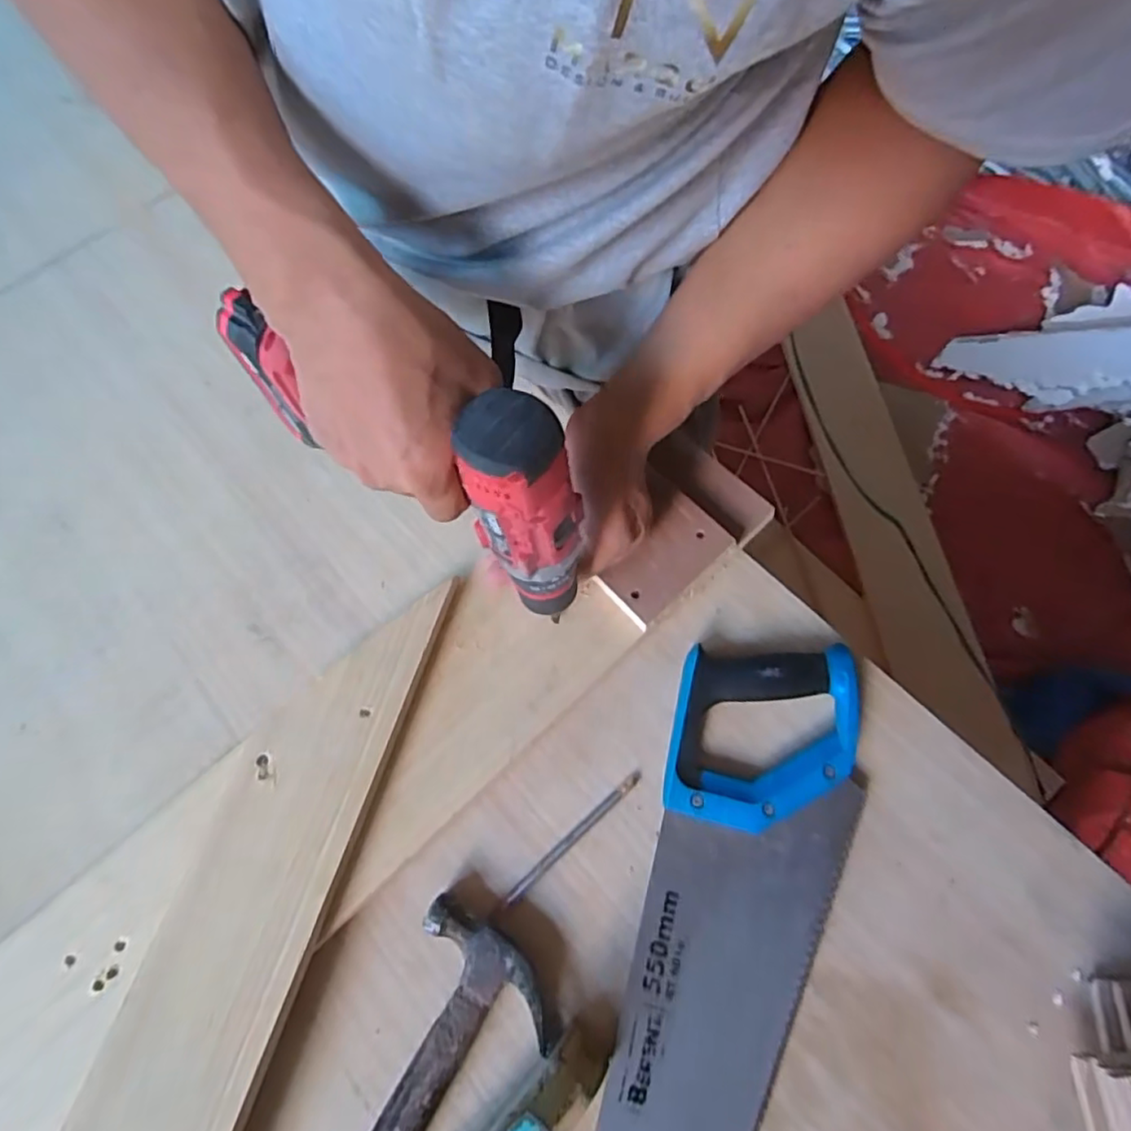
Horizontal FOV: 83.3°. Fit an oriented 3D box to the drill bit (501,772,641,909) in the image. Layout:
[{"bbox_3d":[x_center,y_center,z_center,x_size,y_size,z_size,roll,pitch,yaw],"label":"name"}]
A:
[{"bbox_3d":[0.006,0.195,0.456,0.128,0.007,0.009,-40,71,-14],"label":"drill bit"}]

